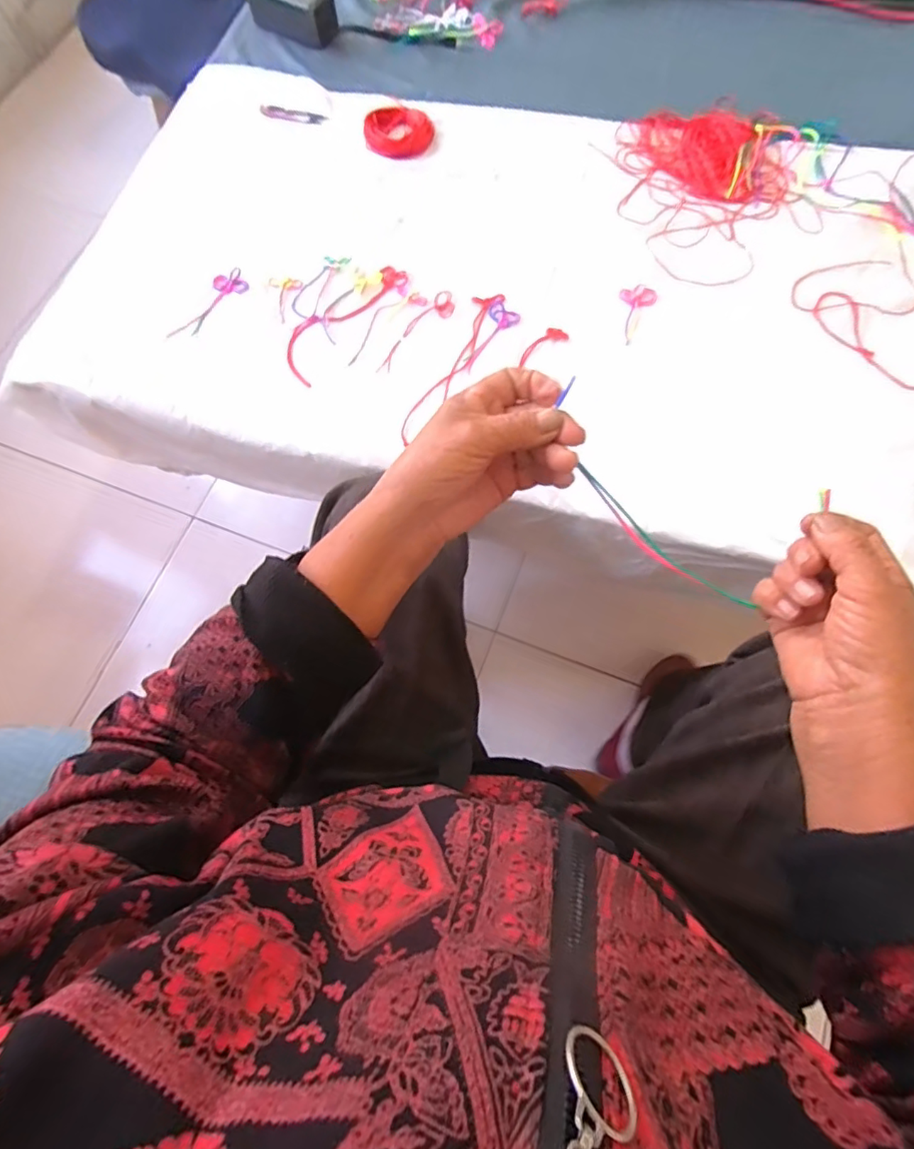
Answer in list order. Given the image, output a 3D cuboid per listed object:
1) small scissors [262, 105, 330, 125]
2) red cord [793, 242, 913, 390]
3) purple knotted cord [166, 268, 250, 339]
[{"bbox_3d":[-0.223,-0.626,0.750,0.092,0.010,0.020,10,70,6],"label":"small scissors"},{"bbox_3d":[0.475,-0.279,0.602,0.152,0.004,0.174,-25,74,-5],"label":"red cord"},{"bbox_3d":[-0.295,-0.318,0.651,0.040,0.012,0.115,41,77,14],"label":"purple knotted cord"}]

